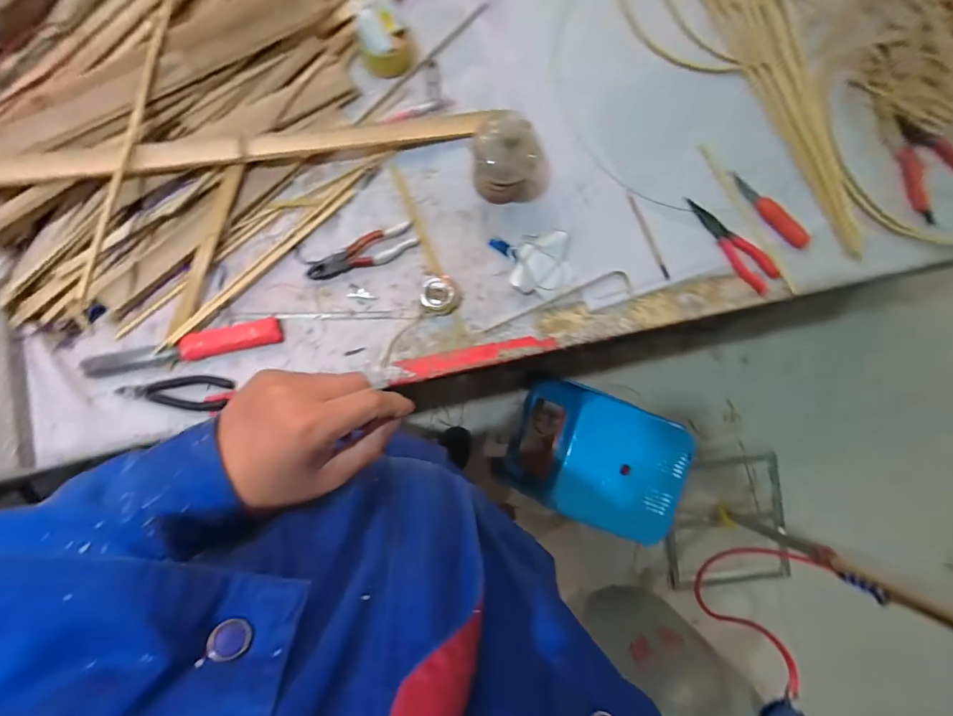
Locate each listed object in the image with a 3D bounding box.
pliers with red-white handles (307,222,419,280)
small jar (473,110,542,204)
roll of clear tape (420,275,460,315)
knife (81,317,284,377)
[{"bbox_3d":[-0.177,-0.163,0.678,0.169,0.013,0.049,-16,87,-6],"label":"pliers with red-white handles"},{"bbox_3d":[0.042,-0.294,0.650,0.097,0.114,0.090,0,86,-5],"label":"small jar"},{"bbox_3d":[-0.057,-0.095,0.673,0.058,0.041,0.054,21,84,-3],"label":"roll of clear tape"},{"bbox_3d":[-0.427,-0.013,0.644,0.274,0.018,0.040,-13,87,-6],"label":"knife"}]

